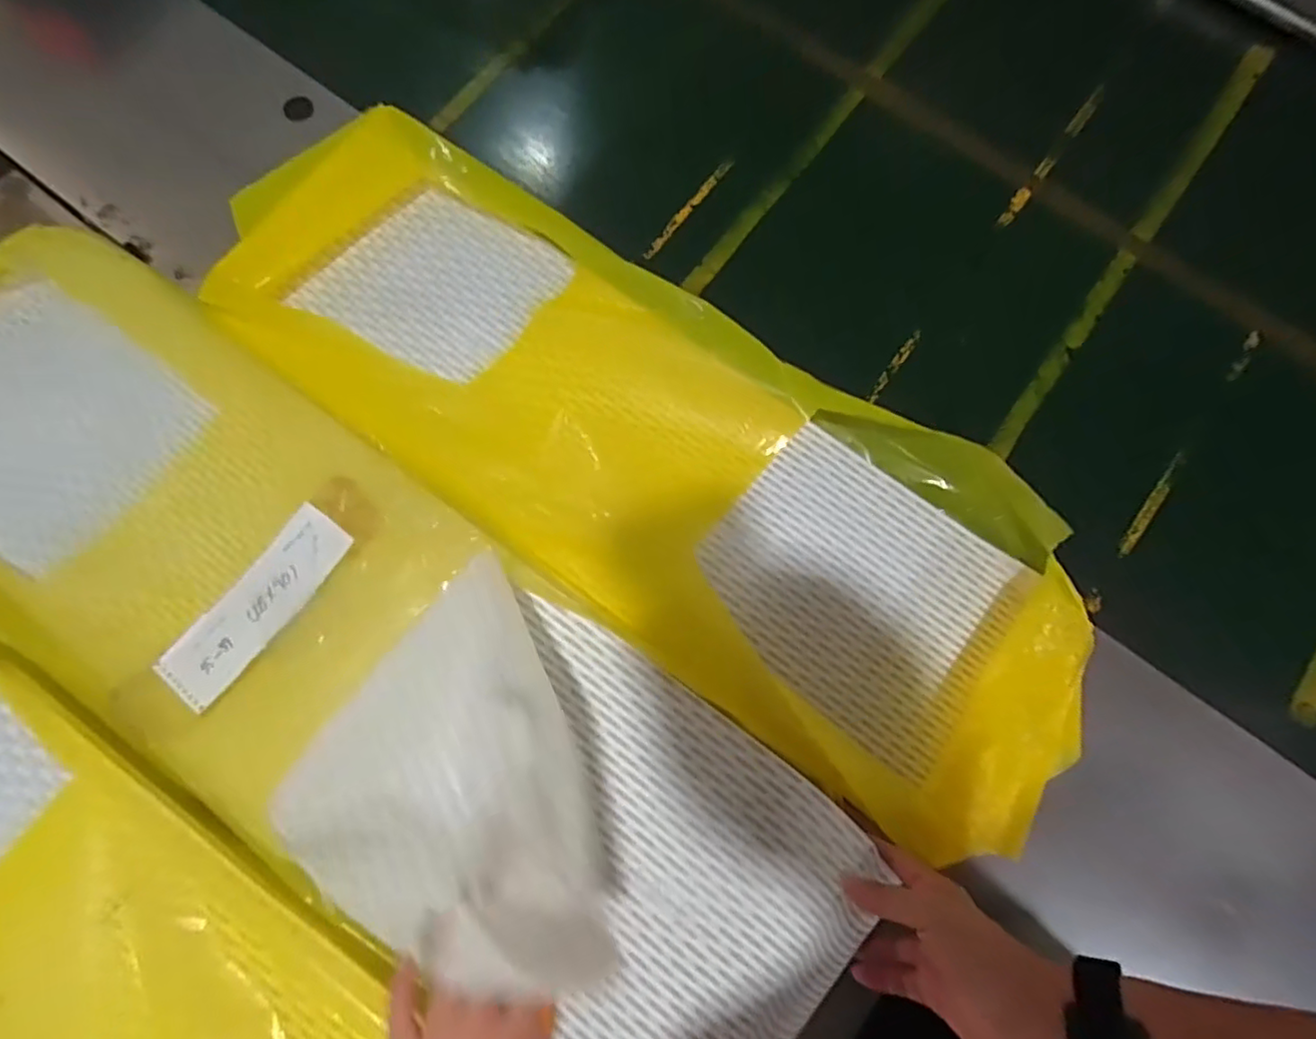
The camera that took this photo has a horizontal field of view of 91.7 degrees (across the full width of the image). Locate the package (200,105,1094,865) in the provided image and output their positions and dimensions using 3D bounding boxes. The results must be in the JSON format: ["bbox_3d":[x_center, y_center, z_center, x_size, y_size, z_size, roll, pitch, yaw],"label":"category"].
[{"bbox_3d":[-0.013,-0.069,0.567,0.884,0.053,0.290,36,76,8],"label":"package"}]

